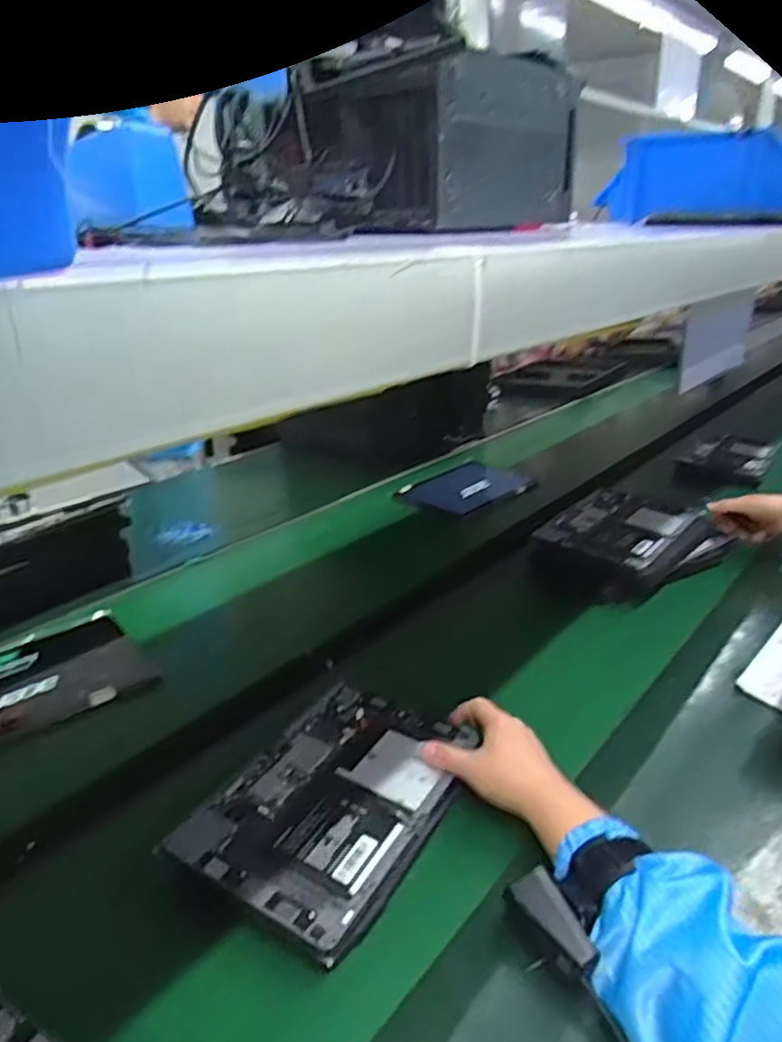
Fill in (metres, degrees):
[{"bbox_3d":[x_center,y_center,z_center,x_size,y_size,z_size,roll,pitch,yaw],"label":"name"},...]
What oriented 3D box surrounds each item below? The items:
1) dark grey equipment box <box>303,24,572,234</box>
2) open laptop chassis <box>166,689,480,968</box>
[{"bbox_3d":[0.062,-0.420,0.799,0.198,0.154,0.303,16,27,31],"label":"dark grey equipment box"},{"bbox_3d":[-0.047,0.233,0.608,0.168,0.017,0.251,15,26,28],"label":"open laptop chassis"}]

